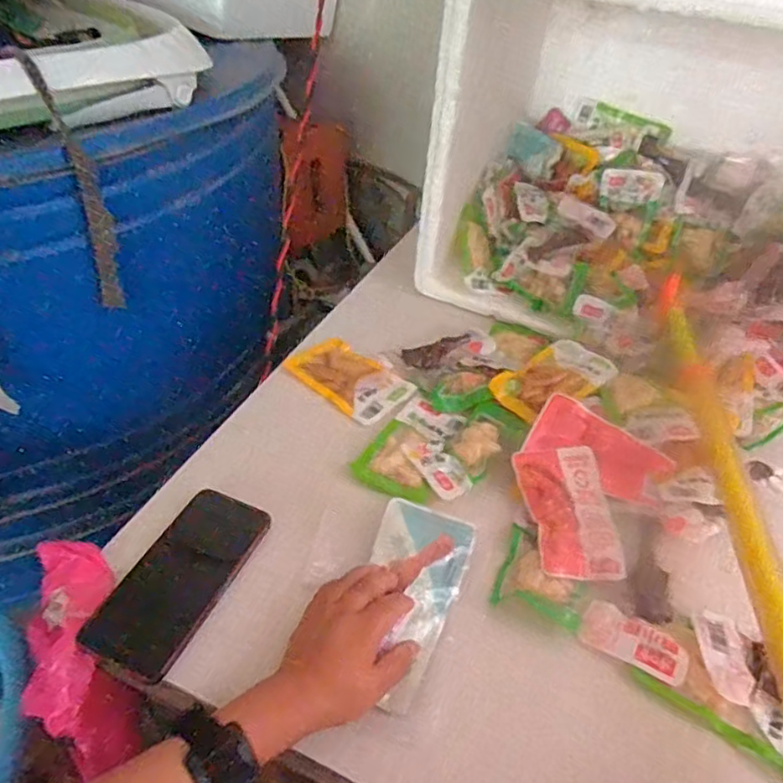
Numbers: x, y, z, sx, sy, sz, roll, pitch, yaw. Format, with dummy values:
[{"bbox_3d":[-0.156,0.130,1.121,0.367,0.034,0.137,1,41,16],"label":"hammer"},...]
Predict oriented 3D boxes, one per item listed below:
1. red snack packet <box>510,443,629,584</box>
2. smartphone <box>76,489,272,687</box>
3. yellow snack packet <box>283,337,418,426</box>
[{"bbox_3d":[0.163,0.111,0.568,0.076,0.025,0.133,0,43,-6],"label":"red snack packet"},{"bbox_3d":[-0.172,0.151,0.511,0.078,0.007,0.161,19,45,15],"label":"smartphone"},{"bbox_3d":[-0.049,-0.016,0.714,0.136,0.010,0.079,33,49,27],"label":"yellow snack packet"}]

